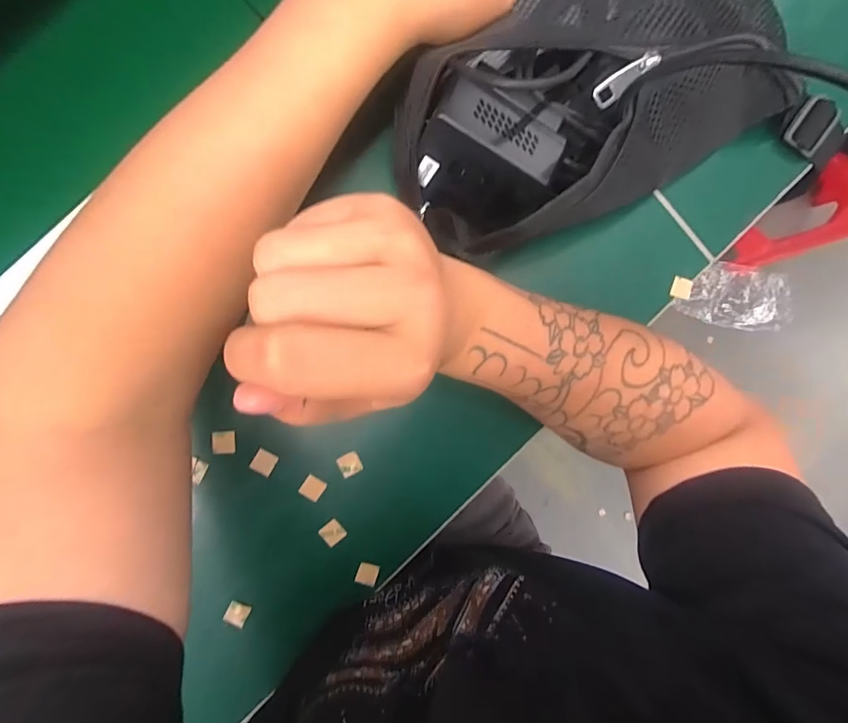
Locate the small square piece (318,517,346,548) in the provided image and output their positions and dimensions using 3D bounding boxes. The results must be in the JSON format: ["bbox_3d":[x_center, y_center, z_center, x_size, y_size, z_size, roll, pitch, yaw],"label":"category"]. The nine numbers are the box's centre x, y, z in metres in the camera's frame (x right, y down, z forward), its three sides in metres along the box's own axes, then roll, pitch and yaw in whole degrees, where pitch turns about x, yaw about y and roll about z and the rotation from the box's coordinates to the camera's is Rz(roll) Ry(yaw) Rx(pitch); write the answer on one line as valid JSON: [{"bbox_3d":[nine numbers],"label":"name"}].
[{"bbox_3d":[-0.068,0.128,0.336,0.016,0.005,0.016,-40,95,-2],"label":"small square piece"}]

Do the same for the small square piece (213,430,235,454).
[{"bbox_3d":[-0.144,0.058,0.324,0.015,0.004,0.016,0,93,-5],"label":"small square piece"}]

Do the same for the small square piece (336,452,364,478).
[{"bbox_3d":[-0.055,0.077,0.334,0.016,0.004,0.017,-24,95,-3],"label":"small square piece"}]

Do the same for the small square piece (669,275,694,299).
[{"bbox_3d":[0.200,-0.057,0.350,0.016,0.004,0.016,8,92,-5],"label":"small square piece"}]

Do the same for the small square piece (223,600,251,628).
[{"bbox_3d":[-0.137,0.186,0.332,0.016,0.004,0.017,33,81,-26],"label":"small square piece"}]

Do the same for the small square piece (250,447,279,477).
[{"bbox_3d":[-0.116,0.073,0.327,0.016,0.007,0.015,35,90,-6],"label":"small square piece"}]

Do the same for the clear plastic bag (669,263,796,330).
[{"bbox_3d":[0.760,-0.160,1.105,0.324,0.037,0.149,11,92,-5],"label":"clear plastic bag"}]

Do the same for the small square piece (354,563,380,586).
[{"bbox_3d":[-0.043,0.161,0.341,0.016,0.004,0.014,18,91,-5],"label":"small square piece"}]

